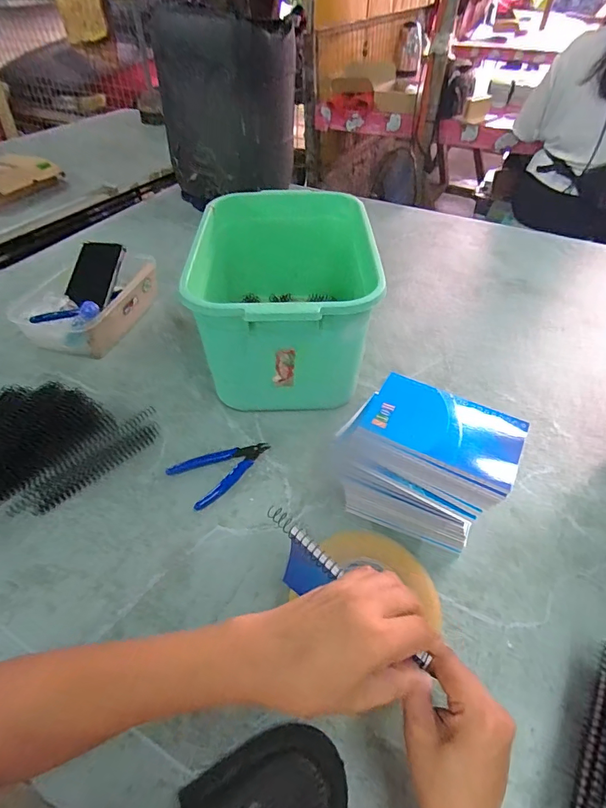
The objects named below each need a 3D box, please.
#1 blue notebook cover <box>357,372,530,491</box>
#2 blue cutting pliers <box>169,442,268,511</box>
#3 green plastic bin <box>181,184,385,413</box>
[{"bbox_3d":[0.125,0.018,0.371,0.130,0.007,0.078,23,51,20],"label":"blue notebook cover"},{"bbox_3d":[-0.101,0.076,0.534,0.118,0.006,0.077,-29,54,-25],"label":"blue cutting pliers"},{"bbox_3d":[-0.026,-0.152,0.619,0.240,0.188,0.312,-5,47,-4],"label":"green plastic bin"}]

